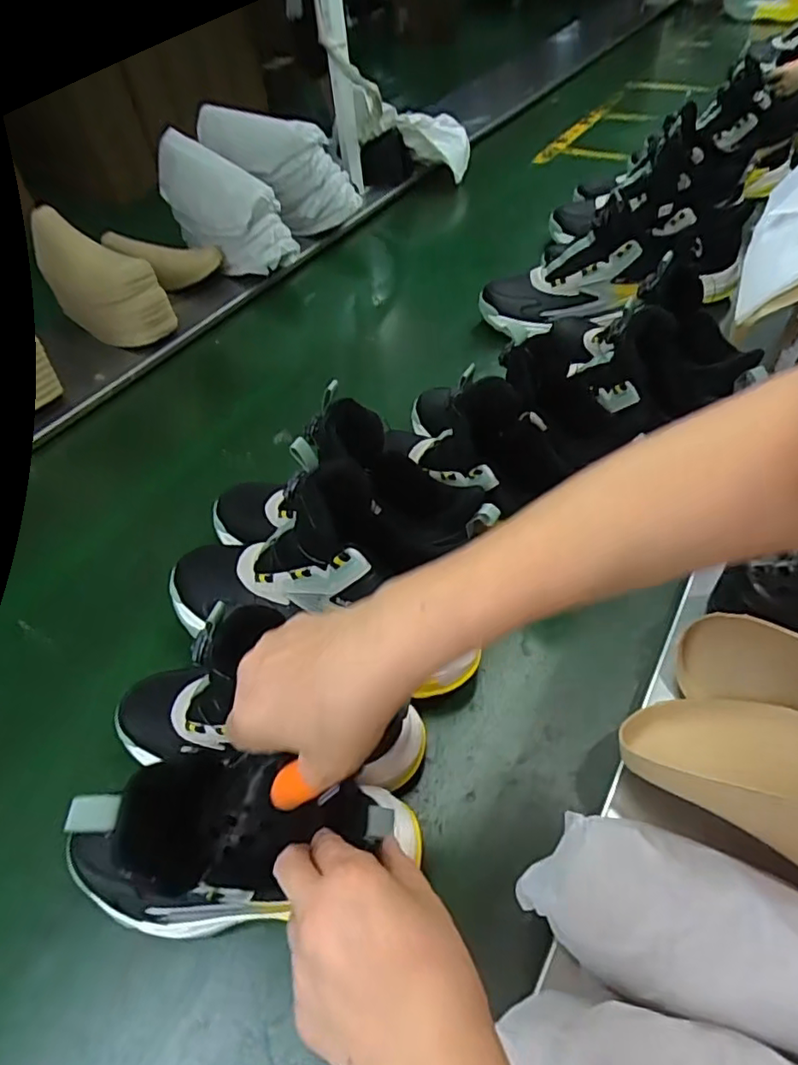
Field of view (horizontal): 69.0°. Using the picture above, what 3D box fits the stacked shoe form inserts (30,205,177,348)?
[{"bbox_3d":[-0.456,-0.395,0.893,0.254,0.158,0.110,37,62,28],"label":"stacked shoe form inserts"}]

